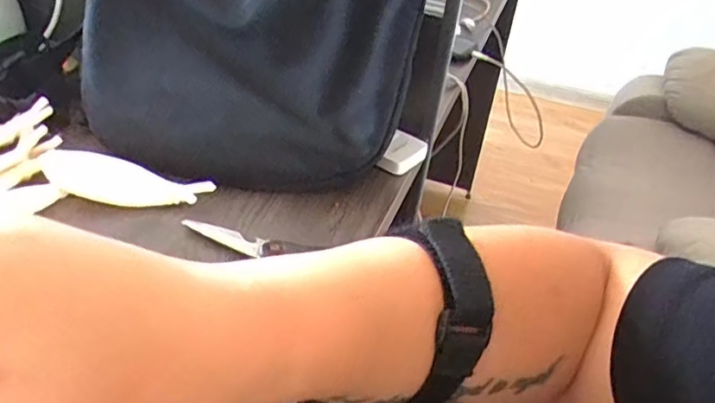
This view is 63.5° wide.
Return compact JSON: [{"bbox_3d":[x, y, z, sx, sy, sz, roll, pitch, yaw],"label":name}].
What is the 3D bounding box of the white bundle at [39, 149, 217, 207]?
[{"bbox_3d":[-0.196,-0.021,0.496,0.141,0.025,0.040,7,37,0],"label":"white bundle"}]

